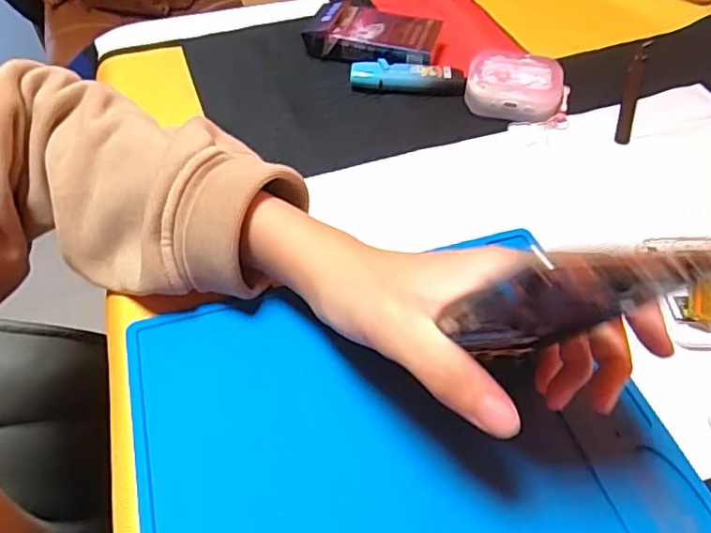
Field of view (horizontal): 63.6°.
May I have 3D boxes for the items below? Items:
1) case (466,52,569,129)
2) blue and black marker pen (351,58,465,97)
[{"bbox_3d":[0.115,-0.125,0.408,0.070,0.027,0.050,9,51,8],"label":"case"},{"bbox_3d":[0.039,-0.141,0.429,0.083,0.014,0.023,2,51,2],"label":"blue and black marker pen"}]

